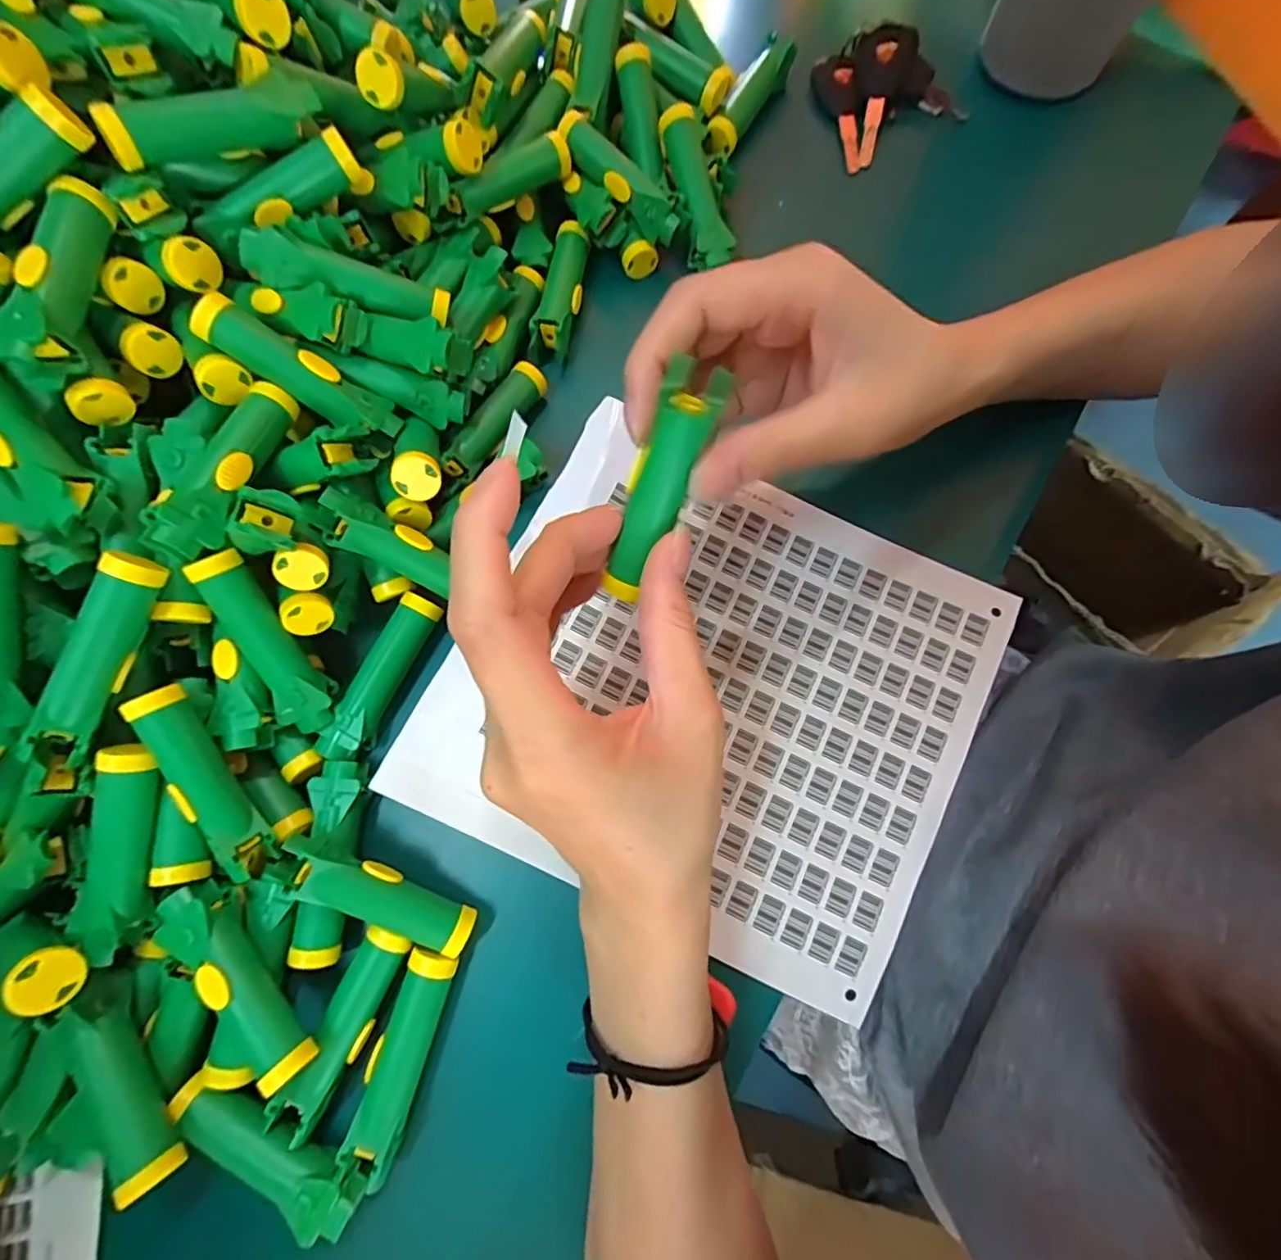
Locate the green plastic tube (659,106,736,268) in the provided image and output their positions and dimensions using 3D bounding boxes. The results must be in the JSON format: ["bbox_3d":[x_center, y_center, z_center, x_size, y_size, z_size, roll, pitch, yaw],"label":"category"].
[{"bbox_3d":[0.030,-0.238,0.307,0.020,0.015,0.079,-18,95,-5],"label":"green plastic tube"}]

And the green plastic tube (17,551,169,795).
[{"bbox_3d":[-0.205,0.016,0.211,0.021,0.023,0.094,24,92,5],"label":"green plastic tube"}]

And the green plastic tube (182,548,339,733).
[{"bbox_3d":[-0.156,0.006,0.239,0.021,0.016,0.080,-25,110,-6],"label":"green plastic tube"}]

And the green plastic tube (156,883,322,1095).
[{"bbox_3d":[-0.153,0.133,0.216,0.020,0.016,0.080,-44,80,-10],"label":"green plastic tube"}]

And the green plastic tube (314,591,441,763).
[{"bbox_3d":[-0.118,0.022,0.262,0.018,0.015,0.079,25,77,6],"label":"green plastic tube"}]

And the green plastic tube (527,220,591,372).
[{"bbox_3d":[-0.043,-0.184,0.310,0.021,0.018,0.075,11,76,2],"label":"green plastic tube"}]

